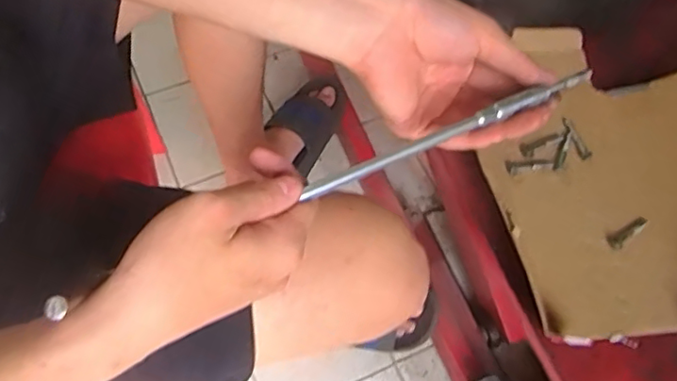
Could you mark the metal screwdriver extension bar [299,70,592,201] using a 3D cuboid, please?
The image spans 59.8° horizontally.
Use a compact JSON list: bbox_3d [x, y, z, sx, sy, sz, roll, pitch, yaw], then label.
[{"bbox_3d":[0.068,-0.035,0.347,0.194,0.010,0.010,-23,65,-13],"label":"metal screwdriver extension bar"}]

